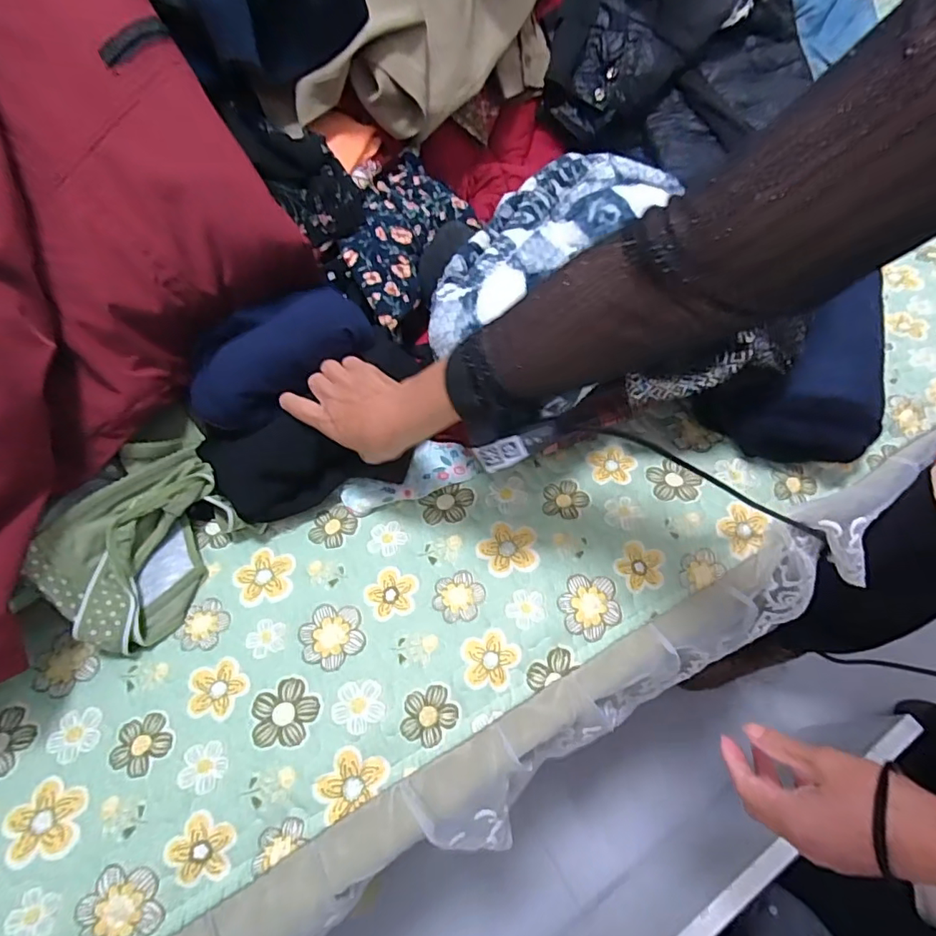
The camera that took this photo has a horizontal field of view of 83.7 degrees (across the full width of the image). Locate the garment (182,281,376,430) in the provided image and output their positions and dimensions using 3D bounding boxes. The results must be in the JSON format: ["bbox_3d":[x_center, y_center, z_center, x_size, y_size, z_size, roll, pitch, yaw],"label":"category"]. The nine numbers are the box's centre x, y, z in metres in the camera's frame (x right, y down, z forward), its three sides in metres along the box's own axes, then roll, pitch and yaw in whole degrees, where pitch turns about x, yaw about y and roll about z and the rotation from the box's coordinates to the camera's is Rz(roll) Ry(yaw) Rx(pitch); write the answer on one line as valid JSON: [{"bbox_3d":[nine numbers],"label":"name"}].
[{"bbox_3d":[-0.184,-0.113,0.502,0.177,0.043,0.096,-32,66,-16],"label":"garment"}]

